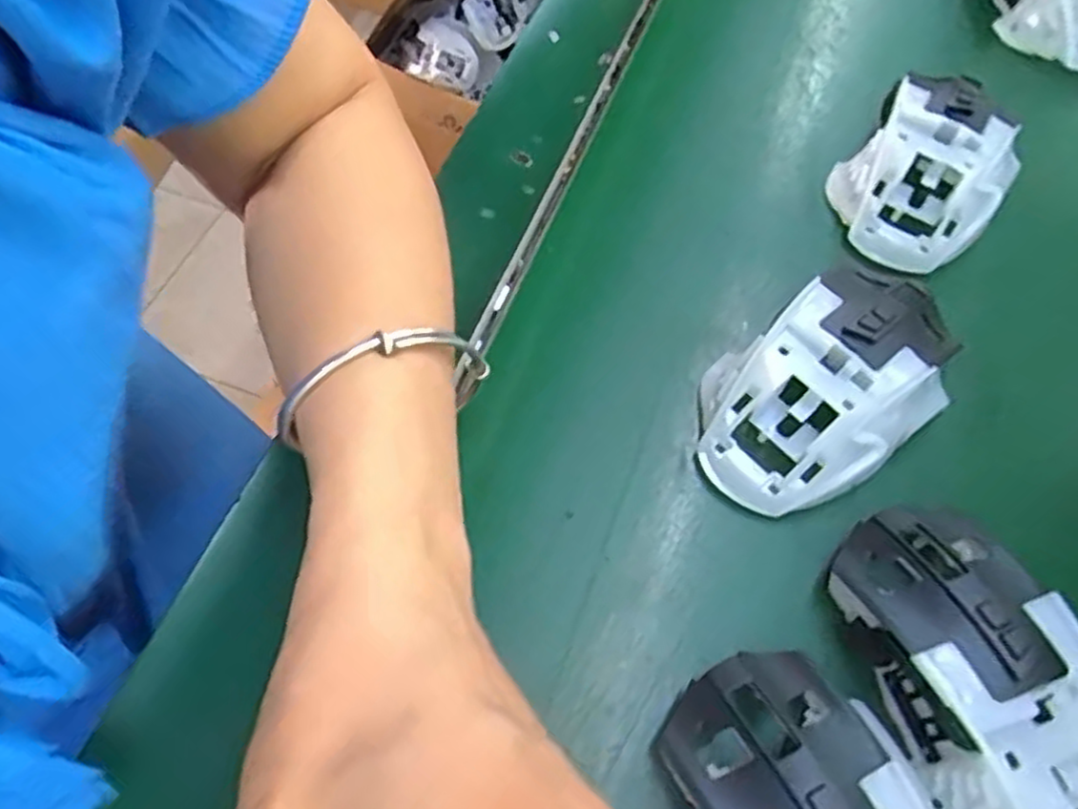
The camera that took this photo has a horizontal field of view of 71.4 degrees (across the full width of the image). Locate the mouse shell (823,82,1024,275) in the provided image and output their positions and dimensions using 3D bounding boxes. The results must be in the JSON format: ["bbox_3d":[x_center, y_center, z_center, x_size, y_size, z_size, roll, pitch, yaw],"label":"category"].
[{"bbox_3d":[0.170,-0.100,0.325,0.072,0.039,0.096,34,66,16],"label":"mouse shell"}]

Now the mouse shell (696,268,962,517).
[{"bbox_3d":[0.107,-0.009,0.274,0.110,0.040,0.067,-29,66,-16],"label":"mouse shell"}]

